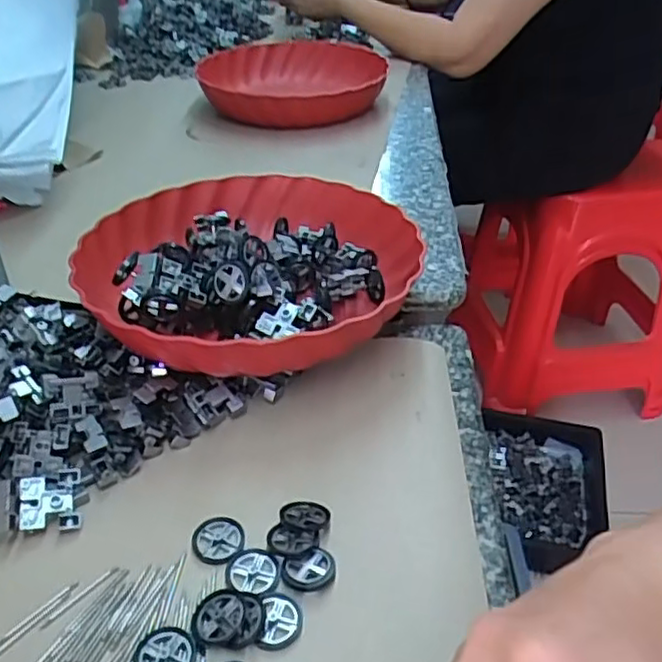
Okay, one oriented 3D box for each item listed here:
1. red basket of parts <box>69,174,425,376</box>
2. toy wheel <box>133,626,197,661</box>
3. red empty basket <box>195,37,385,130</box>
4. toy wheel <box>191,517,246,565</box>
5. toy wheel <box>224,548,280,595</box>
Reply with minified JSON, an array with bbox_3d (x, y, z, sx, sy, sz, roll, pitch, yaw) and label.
[{"bbox_3d":[-0.062,-0.038,0.502,0.239,0.073,0.232,7,37,9],"label":"red basket of parts"},{"bbox_3d":[-0.077,0.151,0.313,0.027,0.005,0.029,0,36,0],"label":"toy wheel"},{"bbox_3d":[-0.052,-0.315,0.873,0.234,0.062,0.224,5,37,4],"label":"red empty basket"},{"bbox_3d":[-0.061,0.112,0.366,0.027,0.004,0.027,0,36,0],"label":"toy wheel"},{"bbox_3d":[-0.041,0.124,0.351,0.026,0.006,0.028,0,36,0],"label":"toy wheel"}]

